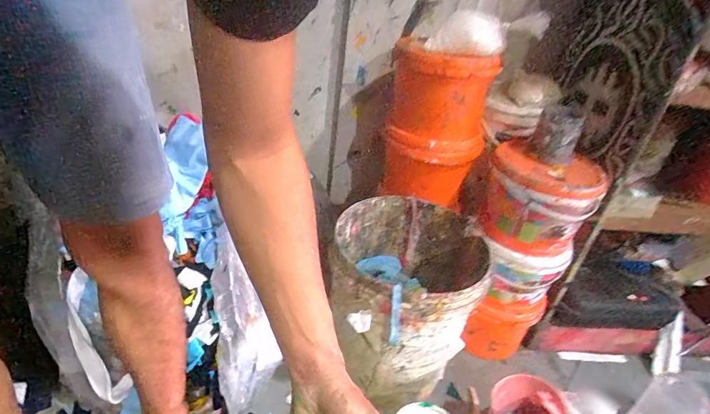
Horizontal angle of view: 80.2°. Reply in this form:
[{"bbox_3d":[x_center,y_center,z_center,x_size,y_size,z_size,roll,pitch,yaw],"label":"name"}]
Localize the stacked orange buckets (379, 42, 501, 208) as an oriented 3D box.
[{"bbox_3d":[0.172,-0.197,0.945,0.200,0.338,0.218,9,33,2],"label":"stacked orange buckets"}]

